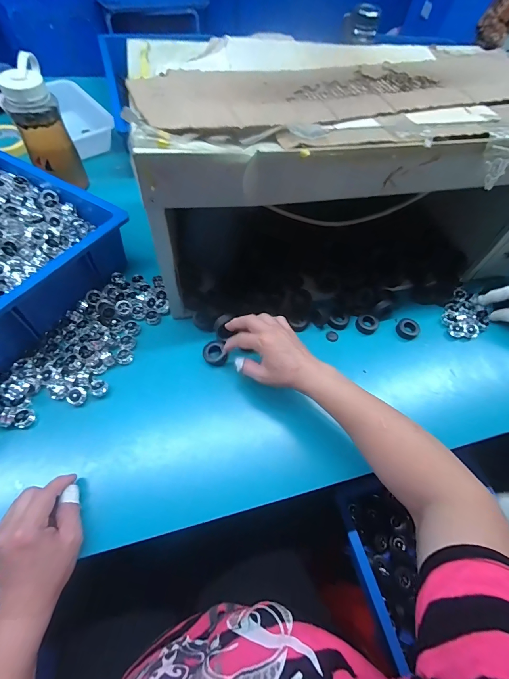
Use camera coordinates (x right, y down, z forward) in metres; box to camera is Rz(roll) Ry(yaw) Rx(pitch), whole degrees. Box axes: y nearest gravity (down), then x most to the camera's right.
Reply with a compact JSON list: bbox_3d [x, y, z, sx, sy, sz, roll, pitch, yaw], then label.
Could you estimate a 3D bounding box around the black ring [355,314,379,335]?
[{"bbox_3d":[0.195,-0.026,0.550,0.036,0.016,0.032,32,62,15],"label":"black ring"}]

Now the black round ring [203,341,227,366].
[{"bbox_3d":[-0.064,0.021,0.505,0.036,0.012,0.042,-22,63,-16],"label":"black round ring"}]

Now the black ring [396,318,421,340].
[{"bbox_3d":[0.270,-0.019,0.556,0.036,0.012,0.038,1,59,-2],"label":"black ring"}]

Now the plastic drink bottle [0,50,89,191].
[{"bbox_3d":[-0.400,-0.394,0.603,0.084,0.182,0.092,-20,62,-15],"label":"plastic drink bottle"}]

